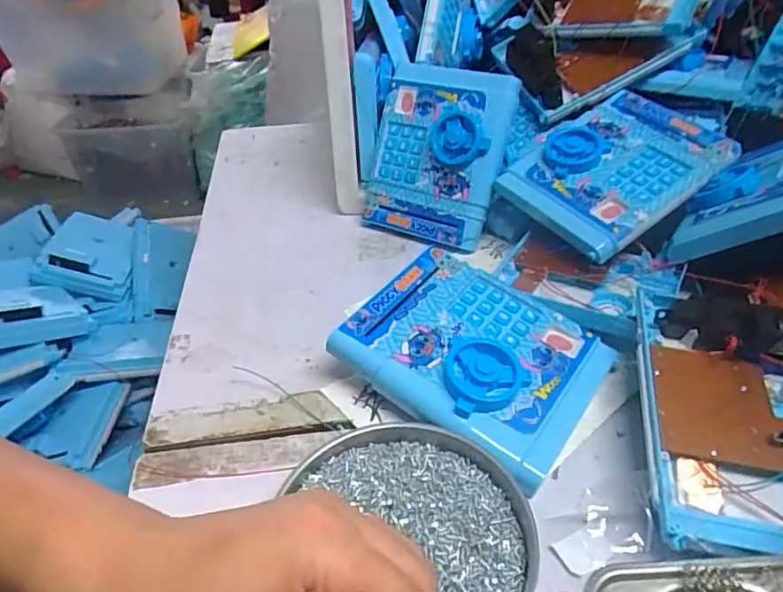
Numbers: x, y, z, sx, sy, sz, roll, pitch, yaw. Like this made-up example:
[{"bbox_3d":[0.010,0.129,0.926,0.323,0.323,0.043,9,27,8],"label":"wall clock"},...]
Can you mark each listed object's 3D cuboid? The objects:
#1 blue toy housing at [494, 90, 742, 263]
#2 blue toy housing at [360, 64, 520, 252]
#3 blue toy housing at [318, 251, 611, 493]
[{"bbox_3d":[0.193,-0.116,0.483,0.161,0.033,0.140,-36,56,-10],"label":"blue toy housing"},{"bbox_3d":[0.042,-0.137,0.540,0.133,0.166,0.038,19,12,28],"label":"blue toy housing"},{"bbox_3d":[0.058,0.041,0.378,0.153,0.056,0.131,24,44,31],"label":"blue toy housing"}]

